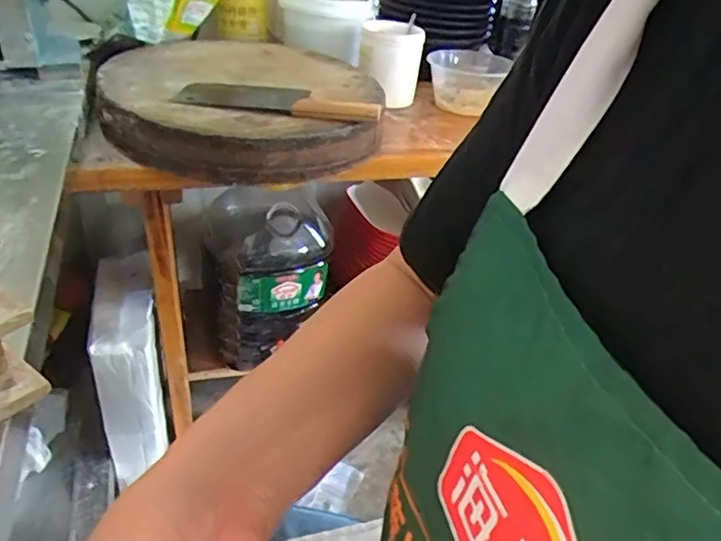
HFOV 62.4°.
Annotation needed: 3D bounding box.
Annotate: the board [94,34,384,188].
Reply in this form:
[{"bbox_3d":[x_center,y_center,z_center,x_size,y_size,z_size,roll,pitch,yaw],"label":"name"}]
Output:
[{"bbox_3d":[-0.188,-0.272,0.951,0.421,0.090,0.469,-2,33,-12],"label":"board"}]

